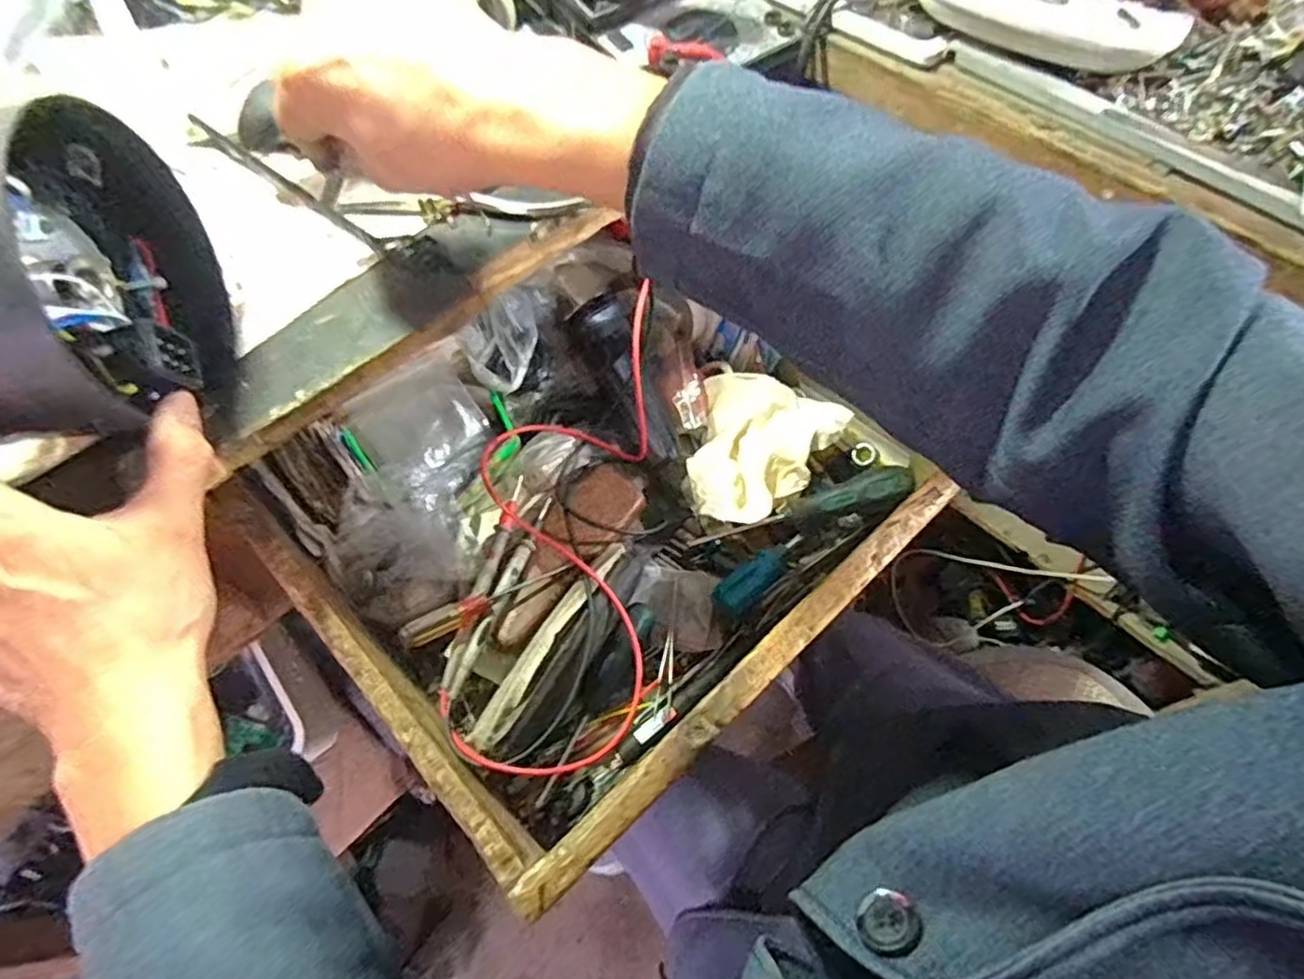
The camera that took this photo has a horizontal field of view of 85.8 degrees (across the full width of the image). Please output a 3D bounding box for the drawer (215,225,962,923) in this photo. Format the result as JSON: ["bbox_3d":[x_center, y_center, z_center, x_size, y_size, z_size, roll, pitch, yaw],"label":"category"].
[{"bbox_3d":[-0.051,0.023,0.488,0.325,0.103,0.332,-39,68,-18],"label":"drawer"}]

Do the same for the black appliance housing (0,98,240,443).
[{"bbox_3d":[-0.257,-0.089,0.305,0.079,0.132,0.131,-9,62,-4],"label":"black appliance housing"}]

